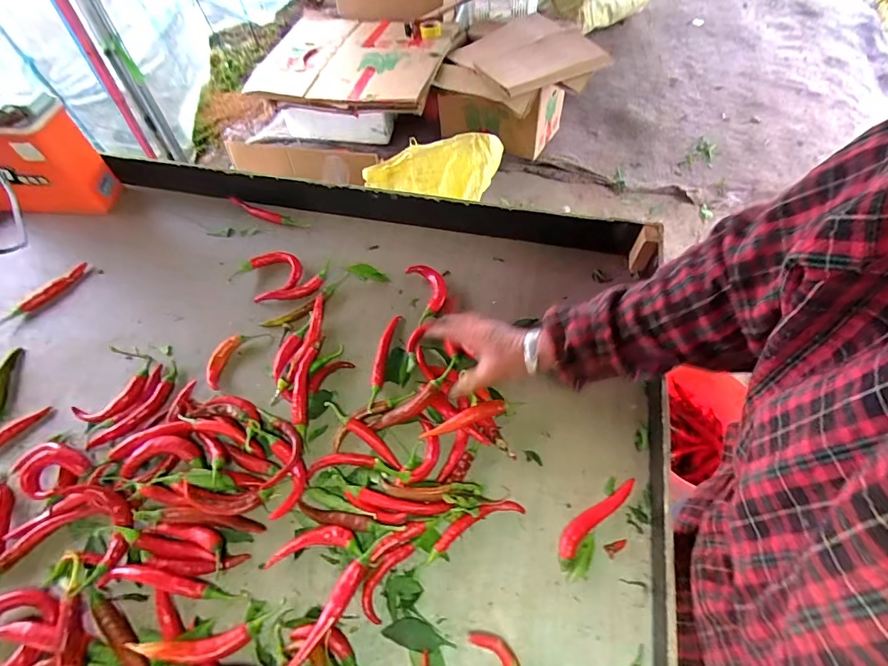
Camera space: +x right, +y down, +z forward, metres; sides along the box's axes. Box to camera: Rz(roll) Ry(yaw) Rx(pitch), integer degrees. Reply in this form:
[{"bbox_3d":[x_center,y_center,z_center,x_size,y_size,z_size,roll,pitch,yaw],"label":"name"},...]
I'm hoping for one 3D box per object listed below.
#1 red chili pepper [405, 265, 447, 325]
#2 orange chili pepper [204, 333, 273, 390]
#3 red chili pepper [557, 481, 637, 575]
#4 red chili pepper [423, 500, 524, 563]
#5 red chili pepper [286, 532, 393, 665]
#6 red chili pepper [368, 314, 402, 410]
[{"bbox_3d":[-0.022,-0.062,0.627,0.052,0.017,0.092,-11,60,-4],"label":"red chili pepper"},{"bbox_3d":[-0.286,0.029,0.584,0.044,0.017,0.099,29,65,17],"label":"orange chili pepper"},{"bbox_3d":[0.159,0.196,0.458,0.121,0.012,0.024,-39,66,-19],"label":"red chili pepper"},{"bbox_3d":[0.030,0.206,0.461,0.113,0.011,0.025,-23,62,-11],"label":"red chili pepper"},{"bbox_3d":[-0.106,0.266,0.423,0.022,0.016,0.153,30,65,17],"label":"red chili pepper"},{"bbox_3d":[-0.082,0.035,0.574,0.018,0.016,0.149,7,61,6],"label":"red chili pepper"}]

